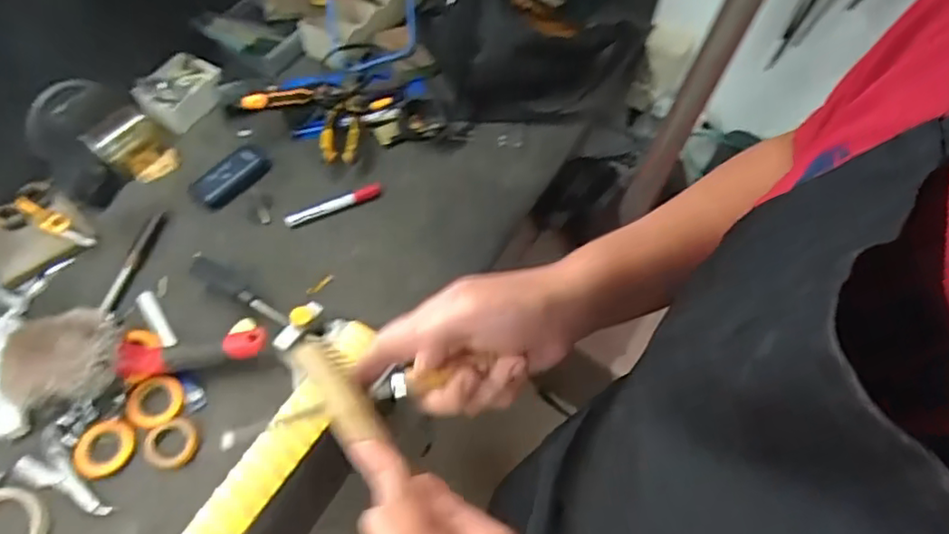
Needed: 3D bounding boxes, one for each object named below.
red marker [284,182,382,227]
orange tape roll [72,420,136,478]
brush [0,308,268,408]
[{"bbox_3d":[-0.198,-0.089,0.877,0.140,0.013,0.020,-19,63,-14],"label":"red marker"},{"bbox_3d":[-0.416,0.203,0.697,0.068,0.015,0.062,2,60,-3],"label":"orange tape roll"},{"bbox_3d":[-0.379,0.096,0.702,0.267,0.068,0.105,-1,59,-19],"label":"brush"}]

